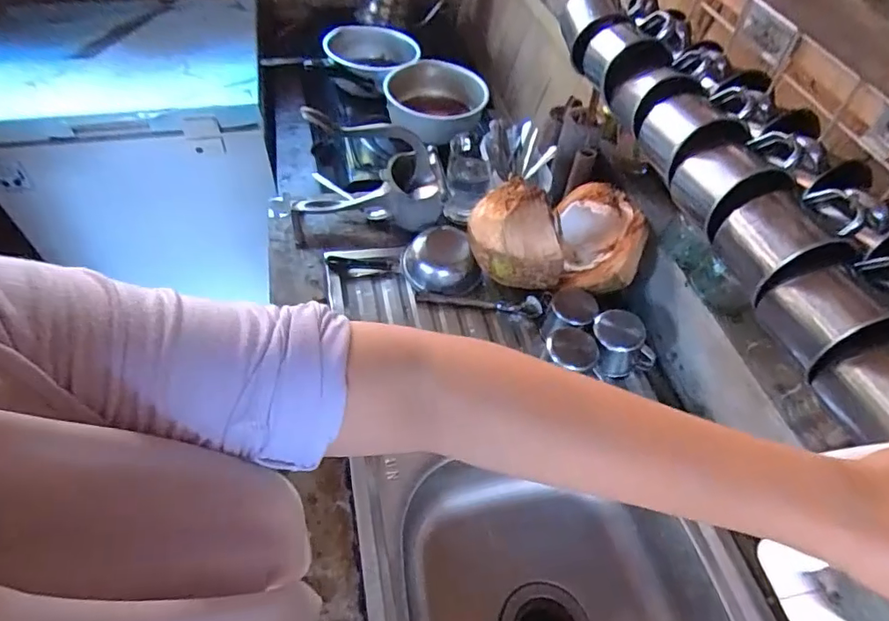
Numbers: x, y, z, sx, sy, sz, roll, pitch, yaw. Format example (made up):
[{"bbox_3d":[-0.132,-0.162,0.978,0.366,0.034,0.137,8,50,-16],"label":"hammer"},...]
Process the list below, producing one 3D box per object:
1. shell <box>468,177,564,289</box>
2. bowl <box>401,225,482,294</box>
[{"bbox_3d":[0.090,-0.092,0.702,0.082,0.128,0.130,-16,55,-16],"label":"shell"},{"bbox_3d":[-0.007,-0.076,0.776,0.098,0.040,0.103,2,52,-3],"label":"bowl"}]

